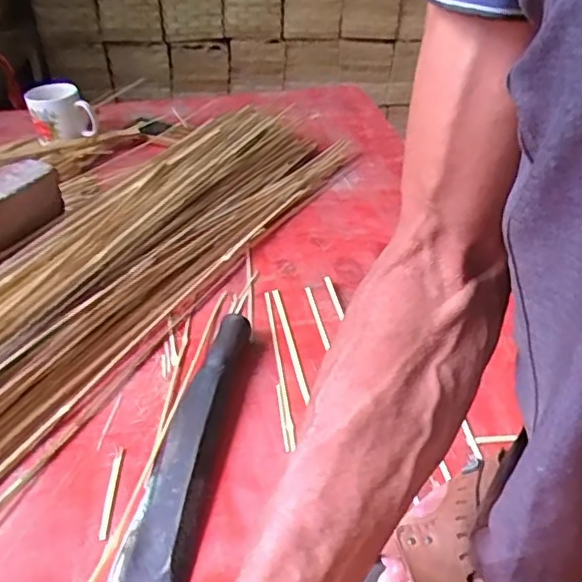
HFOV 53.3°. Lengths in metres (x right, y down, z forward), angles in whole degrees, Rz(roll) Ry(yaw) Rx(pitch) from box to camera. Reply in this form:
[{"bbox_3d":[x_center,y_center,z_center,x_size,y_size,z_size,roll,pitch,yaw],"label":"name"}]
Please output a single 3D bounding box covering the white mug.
[{"bbox_3d":[-0.370,-0.281,0.943,0.098,0.087,0.070,-9,39,-15],"label":"white mug"}]

